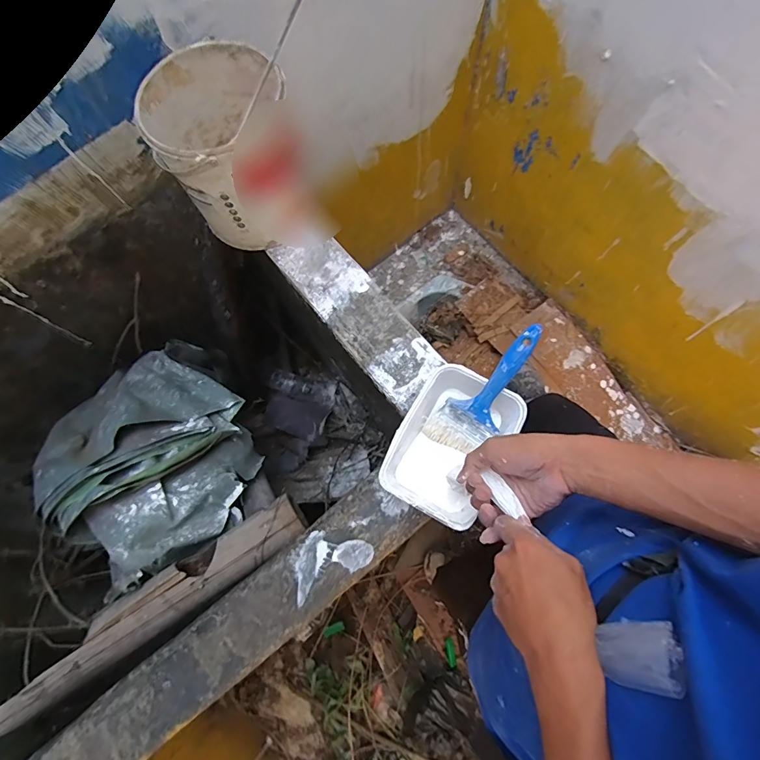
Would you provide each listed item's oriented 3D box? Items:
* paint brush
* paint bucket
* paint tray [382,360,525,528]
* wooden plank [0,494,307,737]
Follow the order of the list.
[{"bbox_3d":[0.129,0.017,0.491,0.066,0.014,0.185,42,116,14],"label":"paint brush"},{"bbox_3d":[-0.200,-0.314,0.575,0.168,0.175,0.186,-23,73,-5],"label":"paint bucket"},{"bbox_3d":[0.086,0.076,0.510,0.128,0.057,0.175,29,76,11],"label":"paint tray"},{"bbox_3d":[-0.330,0.334,0.614,0.481,0.052,0.076,-33,74,-8],"label":"wooden plank"}]

